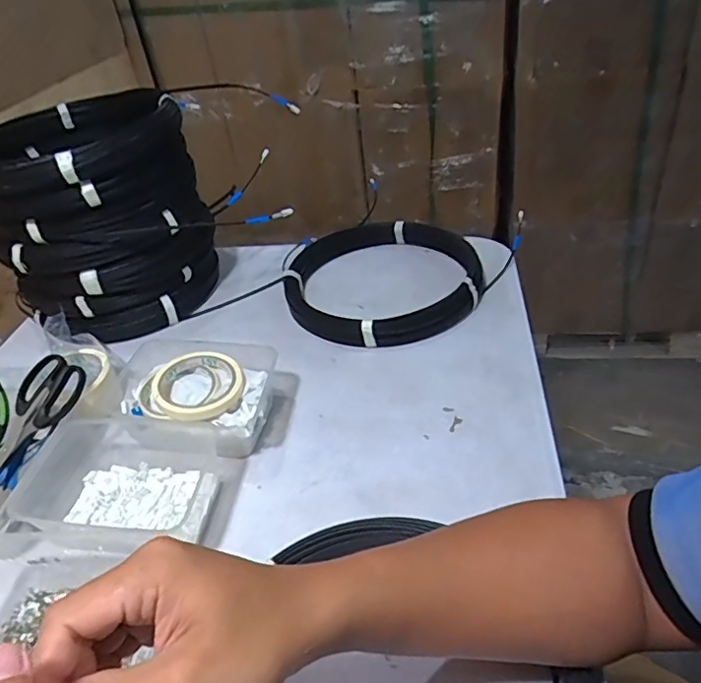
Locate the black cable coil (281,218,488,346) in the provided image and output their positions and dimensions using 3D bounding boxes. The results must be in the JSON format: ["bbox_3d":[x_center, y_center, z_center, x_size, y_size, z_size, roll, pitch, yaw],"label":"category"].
[{"bbox_3d":[0.046,-0.094,0.809,0.280,0.049,0.272,-5,37,4],"label":"black cable coil"}]

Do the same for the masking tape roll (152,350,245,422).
[{"bbox_3d":[-0.168,0.051,0.612,0.093,0.028,0.093,28,46,19],"label":"masking tape roll"}]

